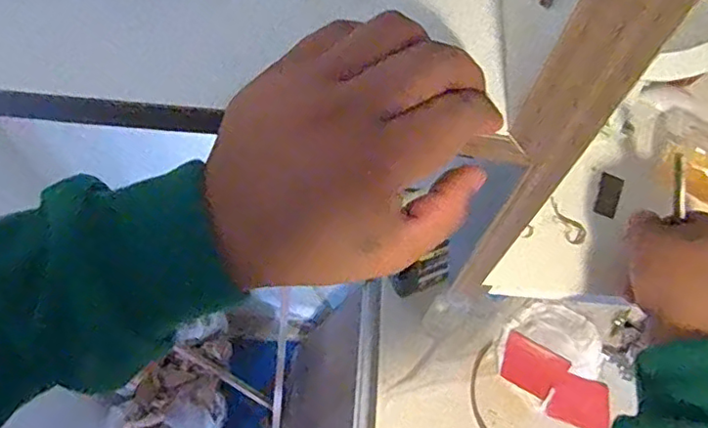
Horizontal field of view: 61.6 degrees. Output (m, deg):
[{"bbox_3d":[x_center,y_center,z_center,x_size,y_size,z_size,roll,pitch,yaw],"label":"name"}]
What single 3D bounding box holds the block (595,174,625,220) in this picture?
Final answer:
[{"bbox_3d":[0.211,-0.015,0.492,0.017,0.006,0.041,23,65,8],"label":"block"}]

